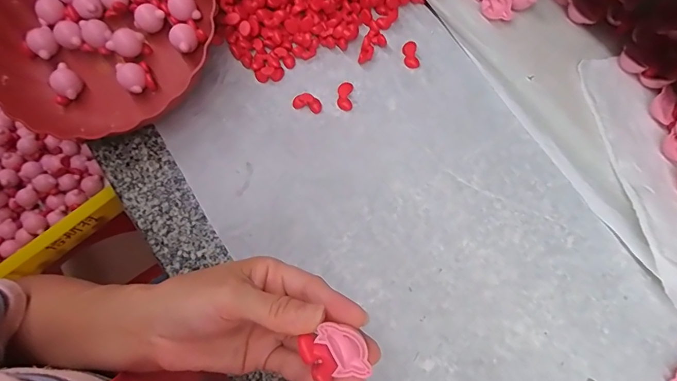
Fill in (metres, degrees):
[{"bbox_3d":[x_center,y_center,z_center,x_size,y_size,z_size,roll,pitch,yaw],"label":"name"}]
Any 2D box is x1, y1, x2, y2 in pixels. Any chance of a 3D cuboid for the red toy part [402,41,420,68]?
[{"bbox_3d":[0.080,-0.149,0.443,0.016,0.005,0.031,-7,75,0],"label":"red toy part"}]

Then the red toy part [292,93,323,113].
[{"bbox_3d":[-0.033,-0.094,0.430,0.031,0.016,0.014,15,76,6],"label":"red toy part"}]

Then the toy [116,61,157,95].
[{"bbox_3d":[-0.214,-0.119,0.428,0.032,0.034,0.027,-41,77,-8],"label":"toy"}]

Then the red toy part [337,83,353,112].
[{"bbox_3d":[0.007,-0.102,0.433,0.016,0.007,0.032,0,75,2],"label":"red toy part"}]

